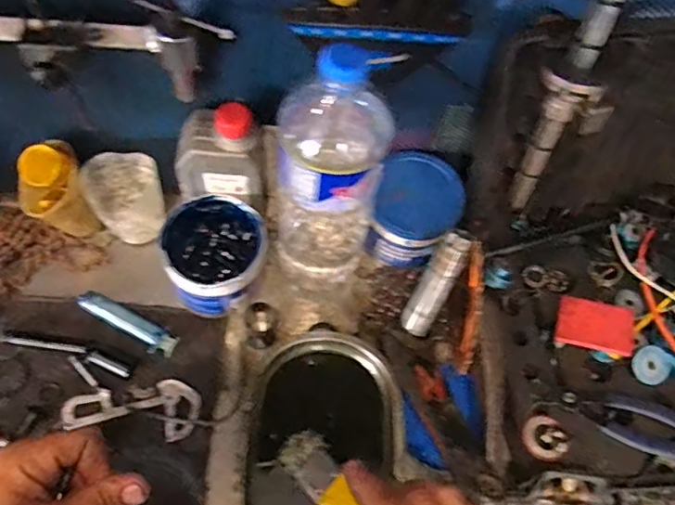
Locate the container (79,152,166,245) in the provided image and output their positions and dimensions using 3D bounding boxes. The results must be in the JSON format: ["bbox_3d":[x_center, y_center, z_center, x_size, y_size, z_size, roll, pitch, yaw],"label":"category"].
[{"bbox_3d":[-0.225,-0.056,0.614,0.074,0.096,0.059,-19,65,-14],"label":"container"}]

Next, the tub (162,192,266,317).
[{"bbox_3d":[-0.124,0.004,0.593,0.096,0.085,0.099,2,62,-3],"label":"tub"}]

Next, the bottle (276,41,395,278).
[{"bbox_3d":[-0.009,-0.061,0.517,0.091,0.290,0.090,1,62,-4],"label":"bottle"}]

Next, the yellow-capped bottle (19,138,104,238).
[{"bbox_3d":[-0.292,-0.056,0.599,0.066,0.108,0.064,2,62,-3],"label":"yellow-capped bottle"}]

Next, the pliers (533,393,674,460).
[{"bbox_3d":[0.274,0.157,0.534,0.160,0.013,0.048,16,62,4],"label":"pliers"}]

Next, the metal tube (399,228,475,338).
[{"bbox_3d":[0.097,0.033,0.563,0.032,0.116,0.024,29,25,11],"label":"metal tube"}]

